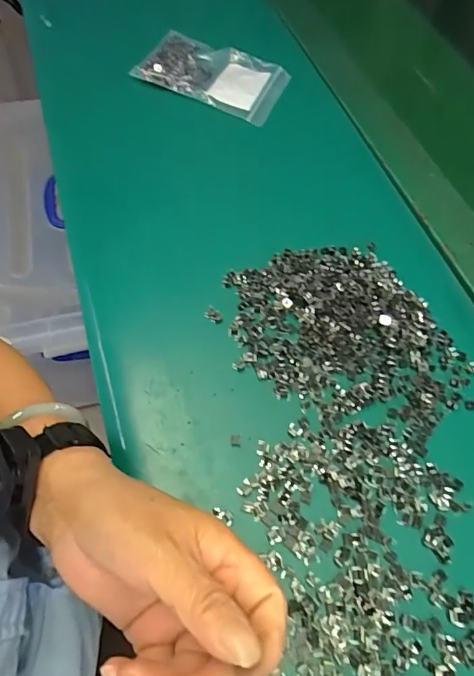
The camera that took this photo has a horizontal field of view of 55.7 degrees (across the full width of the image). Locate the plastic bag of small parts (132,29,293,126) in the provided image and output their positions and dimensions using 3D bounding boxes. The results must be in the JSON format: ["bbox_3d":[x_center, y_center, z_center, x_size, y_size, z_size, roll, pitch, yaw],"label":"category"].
[{"bbox_3d":[-0.028,-0.292,0.492,0.158,0.019,0.099,26,63,7],"label":"plastic bag of small parts"}]

